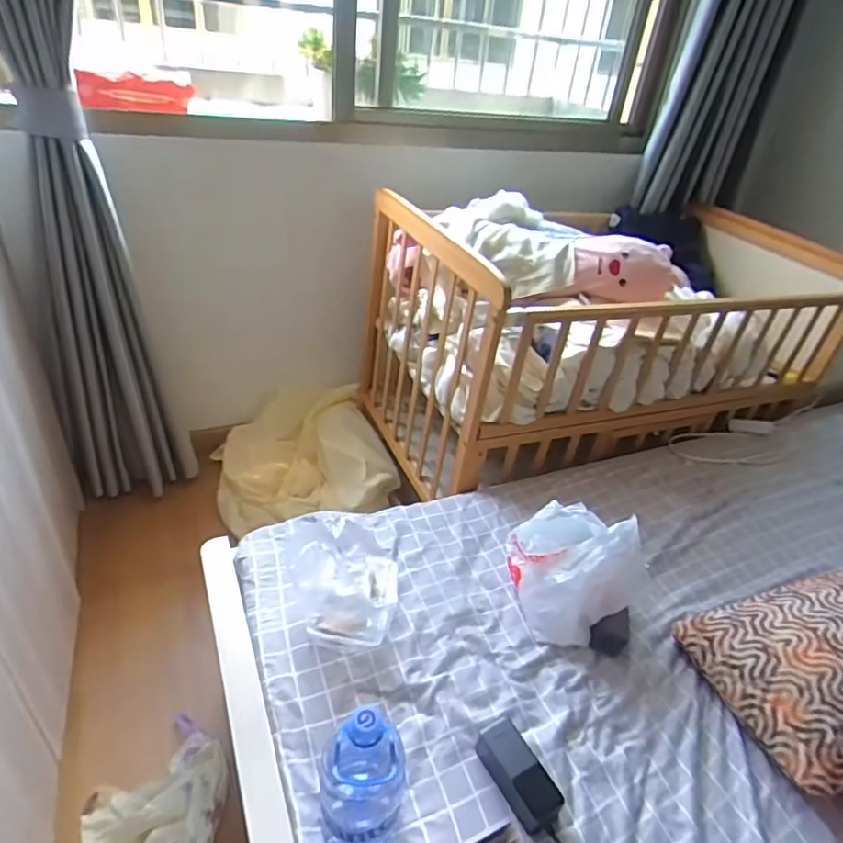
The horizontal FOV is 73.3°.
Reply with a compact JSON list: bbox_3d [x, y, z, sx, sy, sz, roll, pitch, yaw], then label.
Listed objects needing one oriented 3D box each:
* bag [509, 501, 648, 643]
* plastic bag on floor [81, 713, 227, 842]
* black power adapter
[{"bbox_3d":[0.272,0.263,0.987,0.249,0.195,0.156,16,35,12],"label":"bag"},{"bbox_3d":[-0.481,0.706,1.033,0.235,0.091,0.366,2,34,-9],"label":"plastic bag on floor"},{"bbox_3d":[0.136,0.481,0.785,0.057,0.039,0.137,-13,39,-27],"label":"black power adapter"}]

